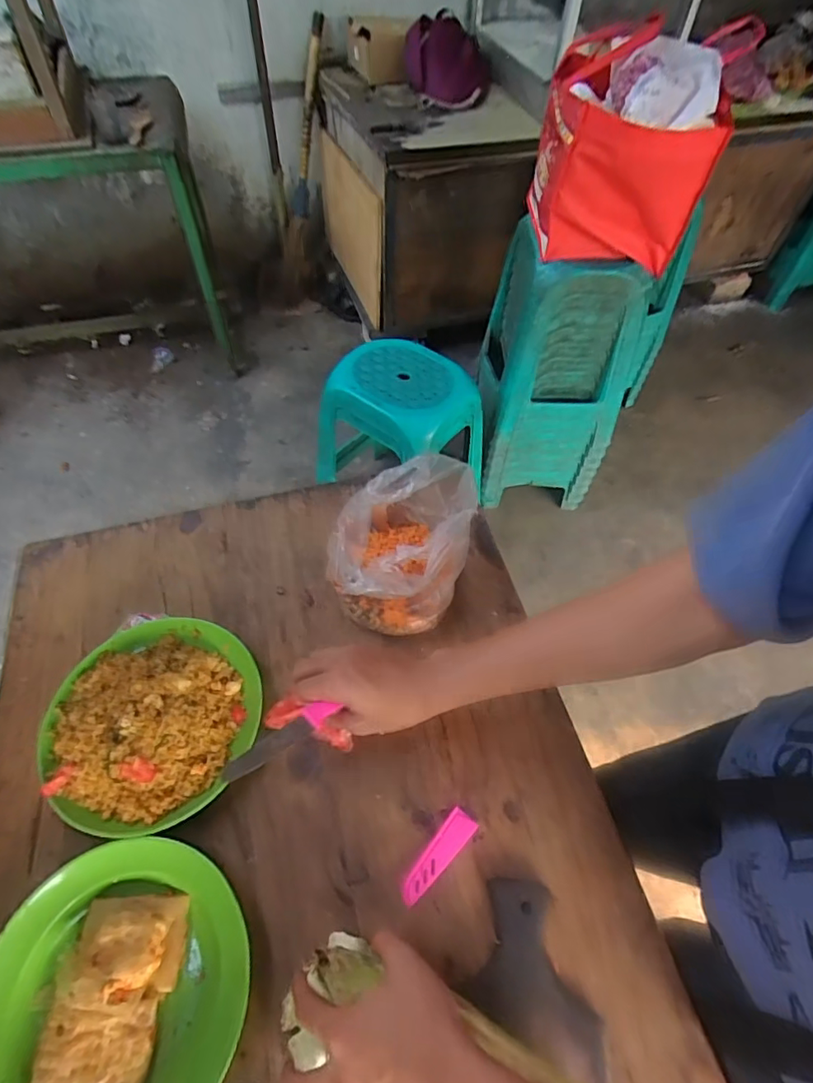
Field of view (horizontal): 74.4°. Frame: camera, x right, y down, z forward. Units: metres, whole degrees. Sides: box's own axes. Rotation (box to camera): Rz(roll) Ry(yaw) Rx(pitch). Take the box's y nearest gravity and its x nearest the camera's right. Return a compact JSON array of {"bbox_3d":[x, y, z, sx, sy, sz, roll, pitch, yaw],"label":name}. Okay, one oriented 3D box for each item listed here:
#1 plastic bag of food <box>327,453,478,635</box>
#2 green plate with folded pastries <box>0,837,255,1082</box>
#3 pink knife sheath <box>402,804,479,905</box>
[{"bbox_3d":[-0.008,0.002,0.587,0.141,0.135,0.161,12,56,4],"label":"plastic bag of food"},{"bbox_3d":[-0.235,0.365,0.432,0.211,0.036,0.199,2,56,-3],"label":"green plate with folded pastries"},{"bbox_3d":[0.029,0.287,0.489,0.024,0.004,0.088,36,61,19],"label":"pink knife sheath"}]

